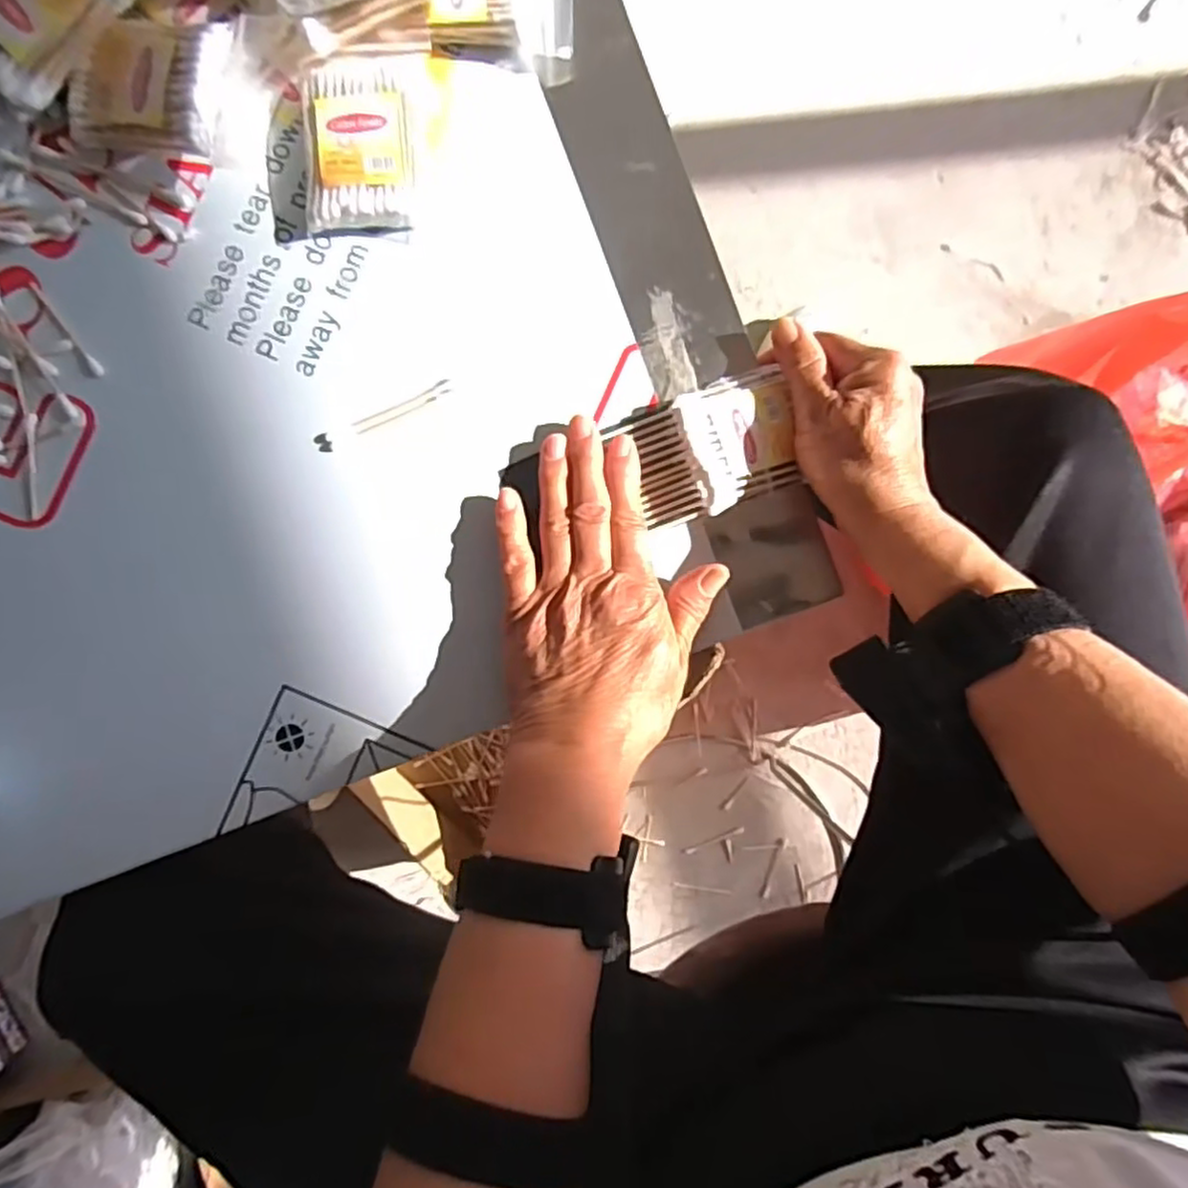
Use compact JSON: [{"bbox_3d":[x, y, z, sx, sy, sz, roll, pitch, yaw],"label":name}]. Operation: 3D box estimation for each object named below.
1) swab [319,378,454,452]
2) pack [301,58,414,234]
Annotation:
[{"bbox_3d":[-0.107,-0.090,0.353,0.072,0.004,0.008,-26,91,-2],"label":"swab"},{"bbox_3d":[-0.116,-0.220,0.346,0.050,0.020,0.078,-2,90,-2],"label":"pack"}]

